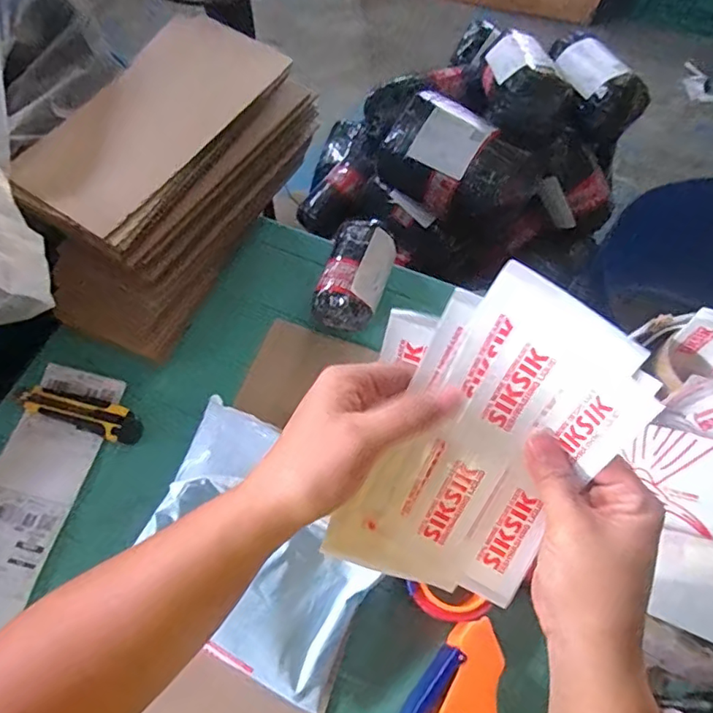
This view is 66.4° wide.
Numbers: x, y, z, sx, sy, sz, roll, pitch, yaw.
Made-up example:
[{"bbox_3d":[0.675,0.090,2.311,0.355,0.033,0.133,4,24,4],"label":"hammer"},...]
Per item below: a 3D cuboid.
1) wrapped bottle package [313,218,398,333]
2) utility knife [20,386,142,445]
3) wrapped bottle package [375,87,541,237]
[{"bbox_3d":[0.000,-0.101,0.685,0.075,0.070,0.130,16,65,7],"label":"wrapped bottle package"},{"bbox_3d":[-0.318,0.064,0.633,0.142,0.012,0.039,17,65,8],"label":"utility knife"},{"bbox_3d":[0.155,-0.302,0.852,0.137,0.115,0.227,-38,70,-17],"label":"wrapped bottle package"}]

